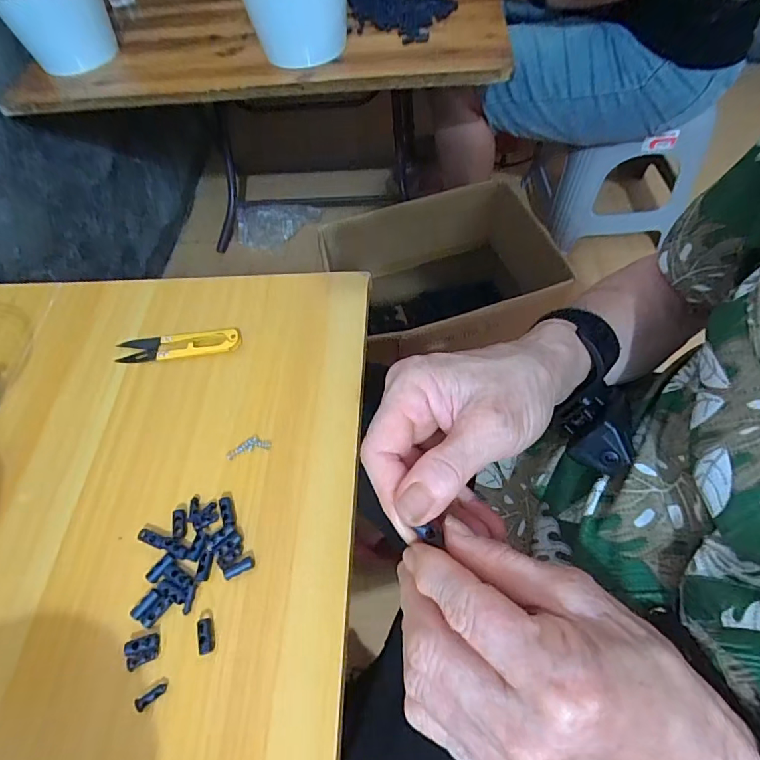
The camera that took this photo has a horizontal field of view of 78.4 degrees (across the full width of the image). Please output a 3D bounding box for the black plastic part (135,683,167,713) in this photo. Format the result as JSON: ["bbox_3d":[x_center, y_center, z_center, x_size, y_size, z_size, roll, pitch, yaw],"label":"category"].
[{"bbox_3d":[-0.129,0.178,0.262,0.017,0.004,0.006,-29,60,-28],"label":"black plastic part"}]

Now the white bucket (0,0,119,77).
[{"bbox_3d":[-0.509,-0.576,0.732,0.153,0.133,0.162,-27,60,-12],"label":"white bucket"}]

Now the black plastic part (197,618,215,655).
[{"bbox_3d":[-0.102,0.150,0.274,0.008,0.007,0.019,-19,59,-7],"label":"black plastic part"}]

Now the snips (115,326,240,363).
[{"bbox_3d":[-0.168,-0.030,0.391,0.106,0.012,0.024,-5,58,2],"label":"snips"}]

